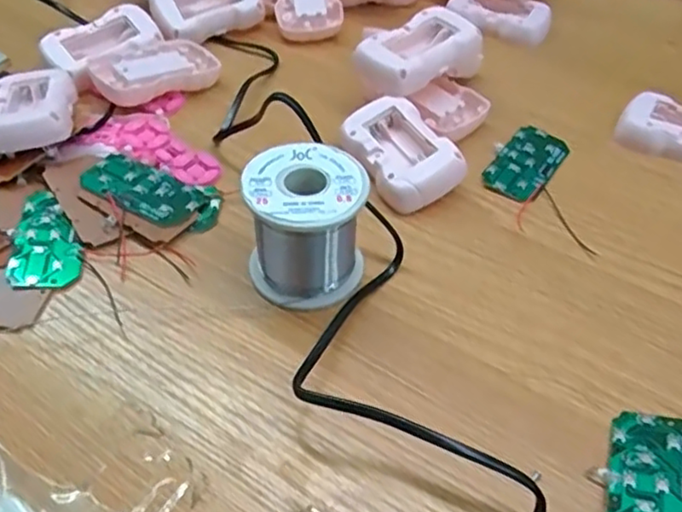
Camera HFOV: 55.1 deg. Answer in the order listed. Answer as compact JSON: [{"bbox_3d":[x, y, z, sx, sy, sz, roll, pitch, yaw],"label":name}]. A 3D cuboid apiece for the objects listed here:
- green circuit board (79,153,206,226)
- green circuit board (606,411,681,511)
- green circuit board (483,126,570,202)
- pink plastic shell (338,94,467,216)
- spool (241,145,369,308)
[{"bbox_3d":[-0.120,-0.041,0.398,0.074,0.007,0.039,23,51,18],"label":"green circuit board"},{"bbox_3d":[0.133,0.097,0.276,0.036,0.004,0.073,3,39,23],"label":"green circuit board"},{"bbox_3d":[0.124,-0.063,0.433,0.037,0.004,0.076,28,52,21],"label":"green circuit board"},{"bbox_3d":[0.038,-0.065,0.417,0.051,0.022,0.083,-32,54,-3],"label":"pink plastic shell"},{"bbox_3d":[-0.018,-0.016,0.344,0.060,0.062,0.059,-1,47,-4],"label":"spool"}]

